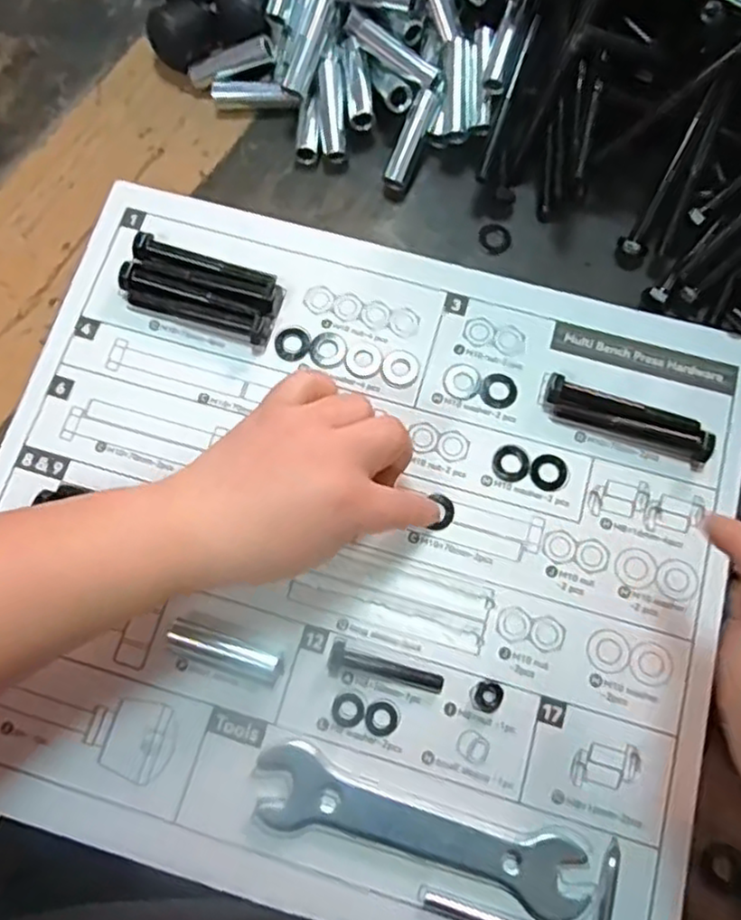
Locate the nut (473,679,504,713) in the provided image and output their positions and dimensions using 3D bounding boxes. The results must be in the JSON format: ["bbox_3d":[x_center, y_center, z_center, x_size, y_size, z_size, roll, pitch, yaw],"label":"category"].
[{"bbox_3d":[0.057,0.113,0.332,0.014,0.004,0.014,0,74,1],"label":"nut"}]

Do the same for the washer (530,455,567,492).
[{"bbox_3d":[0.093,0.006,0.362,0.019,0.004,0.019,0,74,1],"label":"washer"}]

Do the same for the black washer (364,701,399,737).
[{"bbox_3d":[0.005,0.123,0.330,0.016,0.004,0.016,0,74,1],"label":"black washer"}]

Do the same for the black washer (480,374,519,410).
[{"bbox_3d":[0.070,-0.037,0.376,0.020,0.004,0.019,0,74,1],"label":"black washer"}]

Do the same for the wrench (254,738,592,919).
[{"bbox_3d":[0.023,0.167,0.315,0.152,0.007,0.036,15,75,6],"label":"wrench"}]

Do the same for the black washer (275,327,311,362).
[{"bbox_3d":[-0.043,-0.064,0.385,0.019,0.004,0.019,0,74,1],"label":"black washer"}]

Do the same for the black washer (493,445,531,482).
[{"bbox_3d":[0.074,0.001,0.366,0.019,0.004,0.020,0,74,1],"label":"black washer"}]

